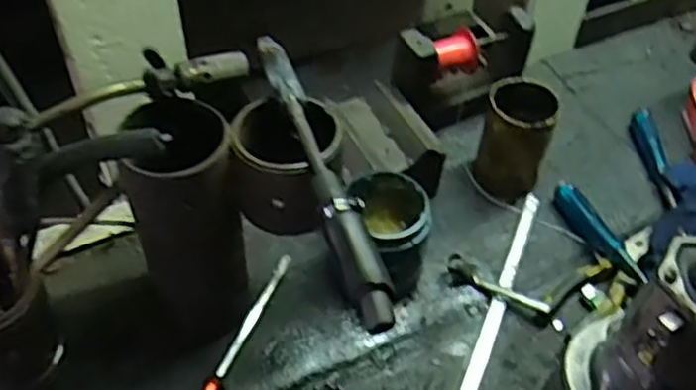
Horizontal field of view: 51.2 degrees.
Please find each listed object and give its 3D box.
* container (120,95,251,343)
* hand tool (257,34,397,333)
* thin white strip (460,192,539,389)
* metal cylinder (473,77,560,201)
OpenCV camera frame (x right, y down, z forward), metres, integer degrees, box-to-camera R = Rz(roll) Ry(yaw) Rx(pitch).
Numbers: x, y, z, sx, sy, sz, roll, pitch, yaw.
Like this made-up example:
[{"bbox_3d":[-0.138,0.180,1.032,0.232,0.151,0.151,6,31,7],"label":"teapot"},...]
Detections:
[{"bbox_3d":[-0.140,0.032,0.648,0.086,0.233,0.092,-14,50,-13],"label":"container"},{"bbox_3d":[-0.020,-0.024,0.533,0.027,0.031,0.272,-14,50,-13],"label":"hand tool"},{"bbox_3d":[0.157,0.103,0.743,0.015,0.008,0.284,22,54,10],"label":"thin white strip"},{"bbox_3d":[0.188,-0.062,0.819,0.075,0.125,0.086,19,51,16],"label":"metal cylinder"}]

